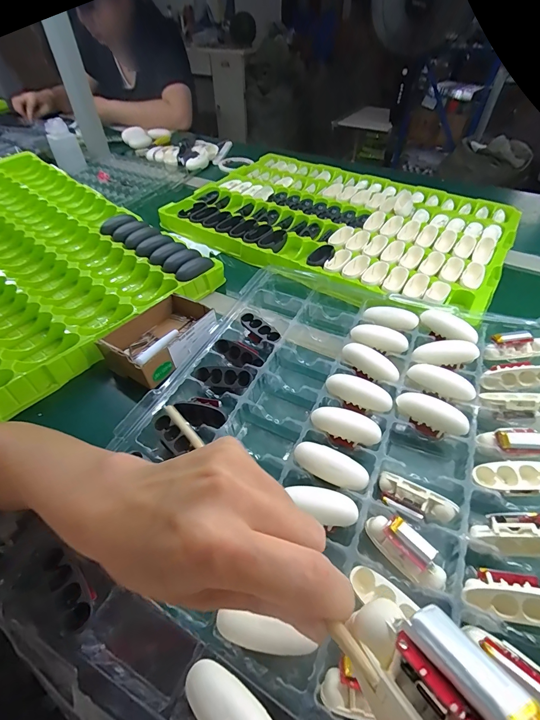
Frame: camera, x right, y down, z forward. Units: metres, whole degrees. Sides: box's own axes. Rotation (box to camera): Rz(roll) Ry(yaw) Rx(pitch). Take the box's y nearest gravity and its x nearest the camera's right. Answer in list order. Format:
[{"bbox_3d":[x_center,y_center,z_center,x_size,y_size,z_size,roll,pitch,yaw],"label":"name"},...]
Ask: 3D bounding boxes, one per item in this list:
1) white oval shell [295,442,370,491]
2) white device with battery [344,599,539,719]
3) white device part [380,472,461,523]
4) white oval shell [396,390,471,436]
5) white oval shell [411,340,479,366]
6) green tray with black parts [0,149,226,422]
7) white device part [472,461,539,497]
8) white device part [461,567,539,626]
[{"bbox_3d":[0.054,0.090,0.293,0.064,0.012,0.026,21,50,18],"label":"white oval shell"},{"bbox_3d":[0.051,0.092,0.090,0.057,0.024,0.033,28,94,46],"label":"white device with battery"},{"bbox_3d":[0.119,0.116,0.278,0.061,0.014,0.026,13,45,38],"label":"white device part"},{"bbox_3d":[0.157,0.049,0.323,0.064,0.019,0.020,27,53,23],"label":"white oval shell"},{"bbox_3d":[0.196,-0.008,0.377,0.064,0.022,0.019,-4,45,19],"label":"white oval shell"},{"bbox_3d":[-0.406,-0.179,0.516,0.581,0.043,0.365,32,55,26],"label":"green tray with black parts"},{"bbox_3d":[0.205,0.098,0.277,0.063,0.012,0.026,-6,46,13],"label":"white device part"},{"bbox_3d":[0.164,0.157,0.223,0.064,0.016,0.029,0,45,20],"label":"white device part"}]

